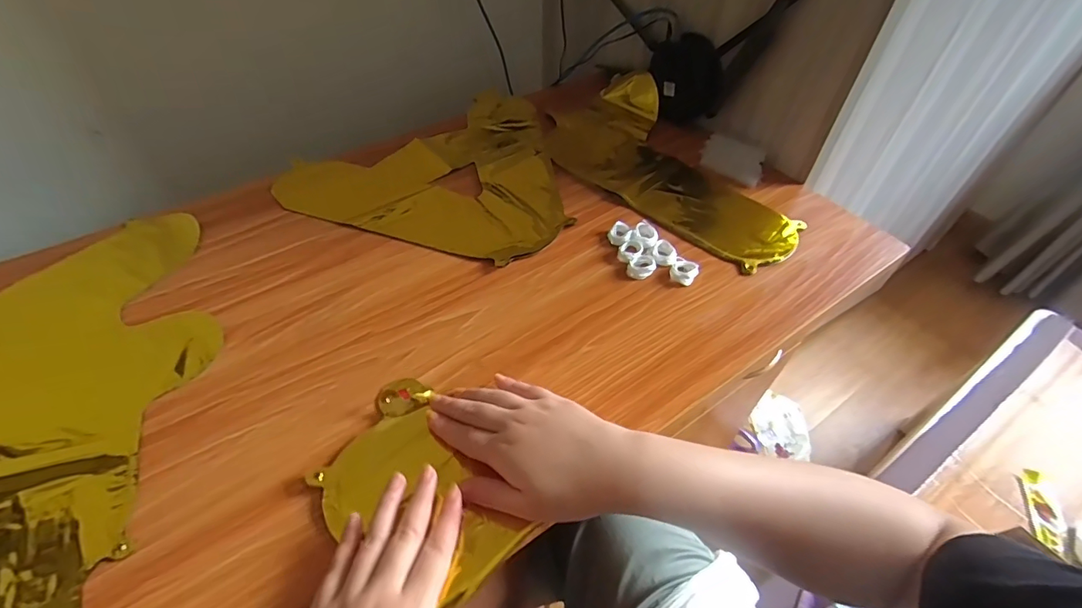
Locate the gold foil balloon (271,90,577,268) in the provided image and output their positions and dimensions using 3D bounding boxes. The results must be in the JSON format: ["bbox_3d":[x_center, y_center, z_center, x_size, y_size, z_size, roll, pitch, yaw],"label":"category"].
[{"bbox_3d":[-0.118,-0.205,0.652,0.358,0.008,0.335,15,52,11],"label":"gold foil balloon"}]

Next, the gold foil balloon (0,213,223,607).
[{"bbox_3d":[-0.398,0.068,0.423,0.195,0.008,0.420,-25,55,-20],"label":"gold foil balloon"}]

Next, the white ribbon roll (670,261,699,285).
[{"bbox_3d":[0.154,-0.035,0.511,0.028,0.012,0.028,0,50,-1],"label":"white ribbon roll"}]

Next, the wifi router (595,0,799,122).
[{"bbox_3d":[0.188,-0.364,0.674,0.041,0.188,0.312,-29,56,-22],"label":"wifi router"}]

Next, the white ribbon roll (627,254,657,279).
[{"bbox_3d":[0.109,-0.040,0.515,0.028,0.011,0.033,15,52,11],"label":"white ribbon roll"}]

